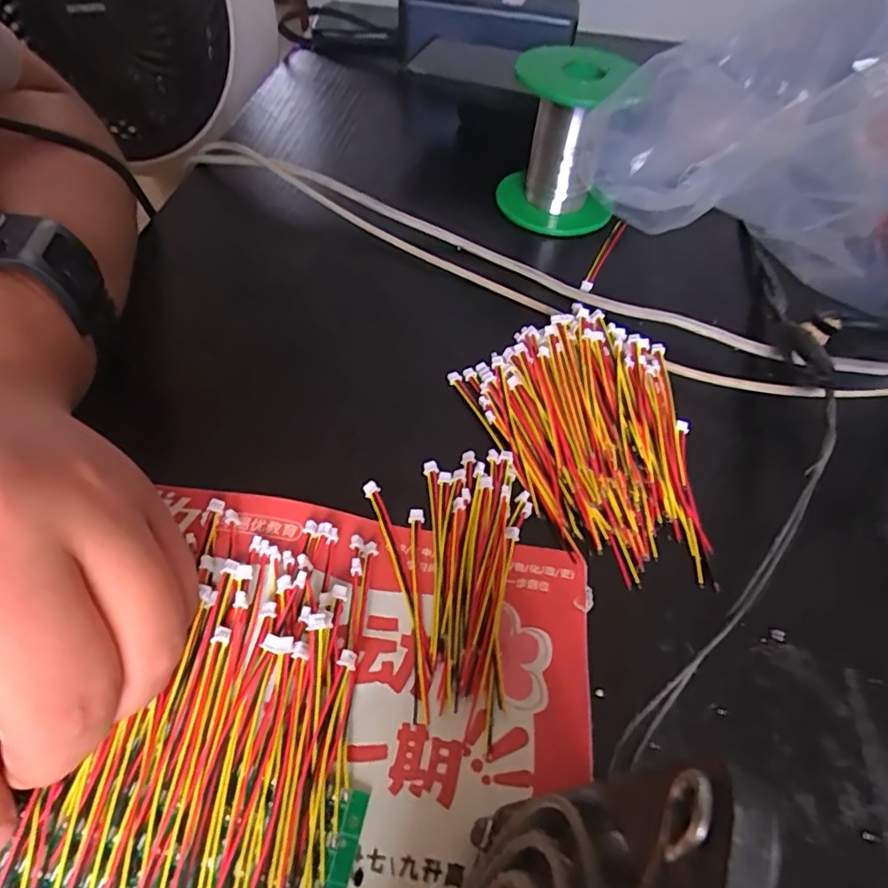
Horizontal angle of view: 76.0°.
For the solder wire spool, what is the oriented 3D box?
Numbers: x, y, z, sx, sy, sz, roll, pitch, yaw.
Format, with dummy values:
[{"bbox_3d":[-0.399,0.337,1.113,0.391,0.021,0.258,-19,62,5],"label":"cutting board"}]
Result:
[{"bbox_3d":[0.062,-0.161,0.299,0.057,0.079,0.057,10,53,4],"label":"solder wire spool"}]

